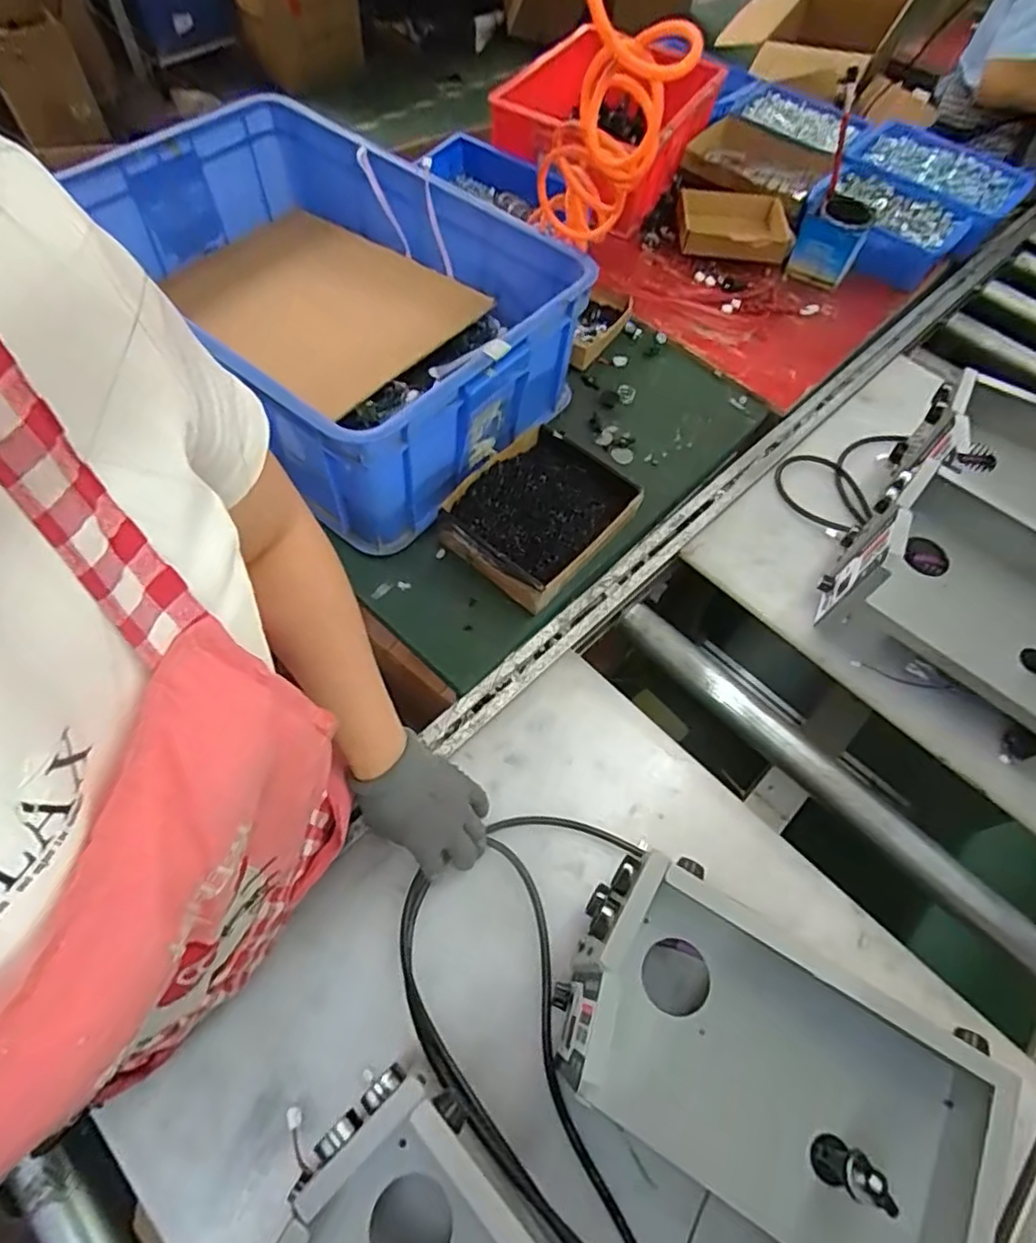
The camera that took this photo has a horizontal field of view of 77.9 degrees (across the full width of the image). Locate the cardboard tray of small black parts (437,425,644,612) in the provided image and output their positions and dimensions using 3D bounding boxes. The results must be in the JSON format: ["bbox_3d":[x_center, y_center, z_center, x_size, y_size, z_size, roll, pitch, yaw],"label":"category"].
[{"bbox_3d":[0.022,-0.127,0.789,0.178,0.059,0.214,38,65,16],"label":"cardboard tray of small black parts"}]

